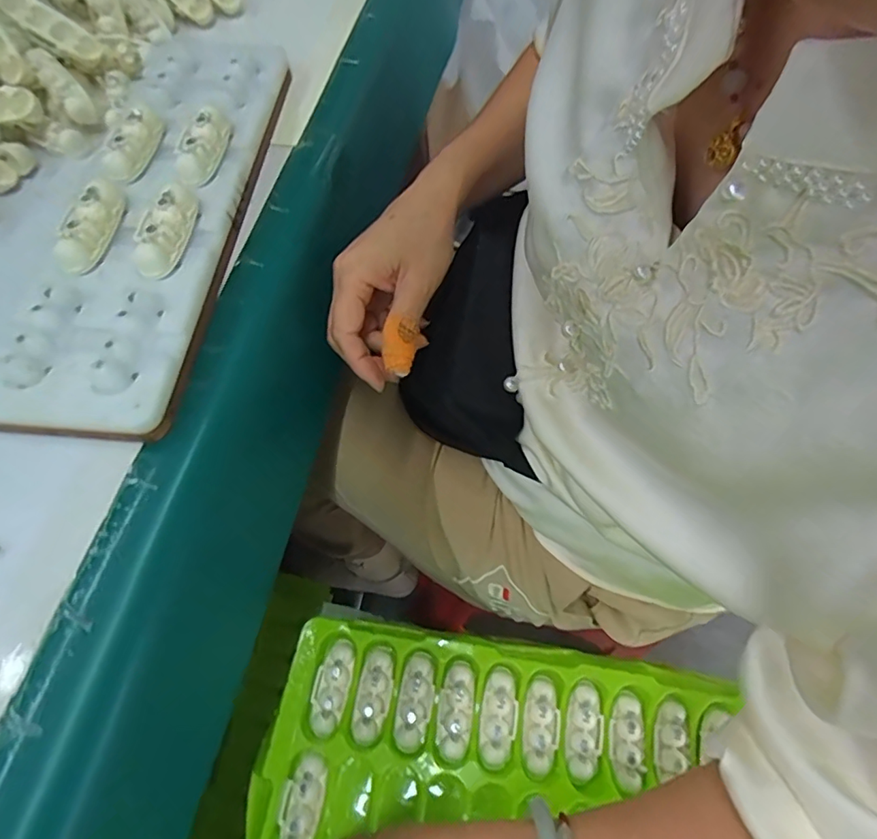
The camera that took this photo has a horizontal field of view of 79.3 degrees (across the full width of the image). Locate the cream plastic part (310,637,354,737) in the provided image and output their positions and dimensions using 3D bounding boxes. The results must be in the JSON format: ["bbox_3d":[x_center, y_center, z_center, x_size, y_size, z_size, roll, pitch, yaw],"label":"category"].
[{"bbox_3d":[-0.080,0.198,0.394,0.023,0.007,0.062,10,64,6],"label":"cream plastic part"}]

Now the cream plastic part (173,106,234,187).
[{"bbox_3d":[-0.148,-0.172,0.332,0.023,0.016,0.064,0,63,1],"label":"cream plastic part"}]

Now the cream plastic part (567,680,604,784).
[{"bbox_3d":[0.106,0.223,0.379,0.022,0.006,0.062,10,64,5],"label":"cream plastic part"}]

